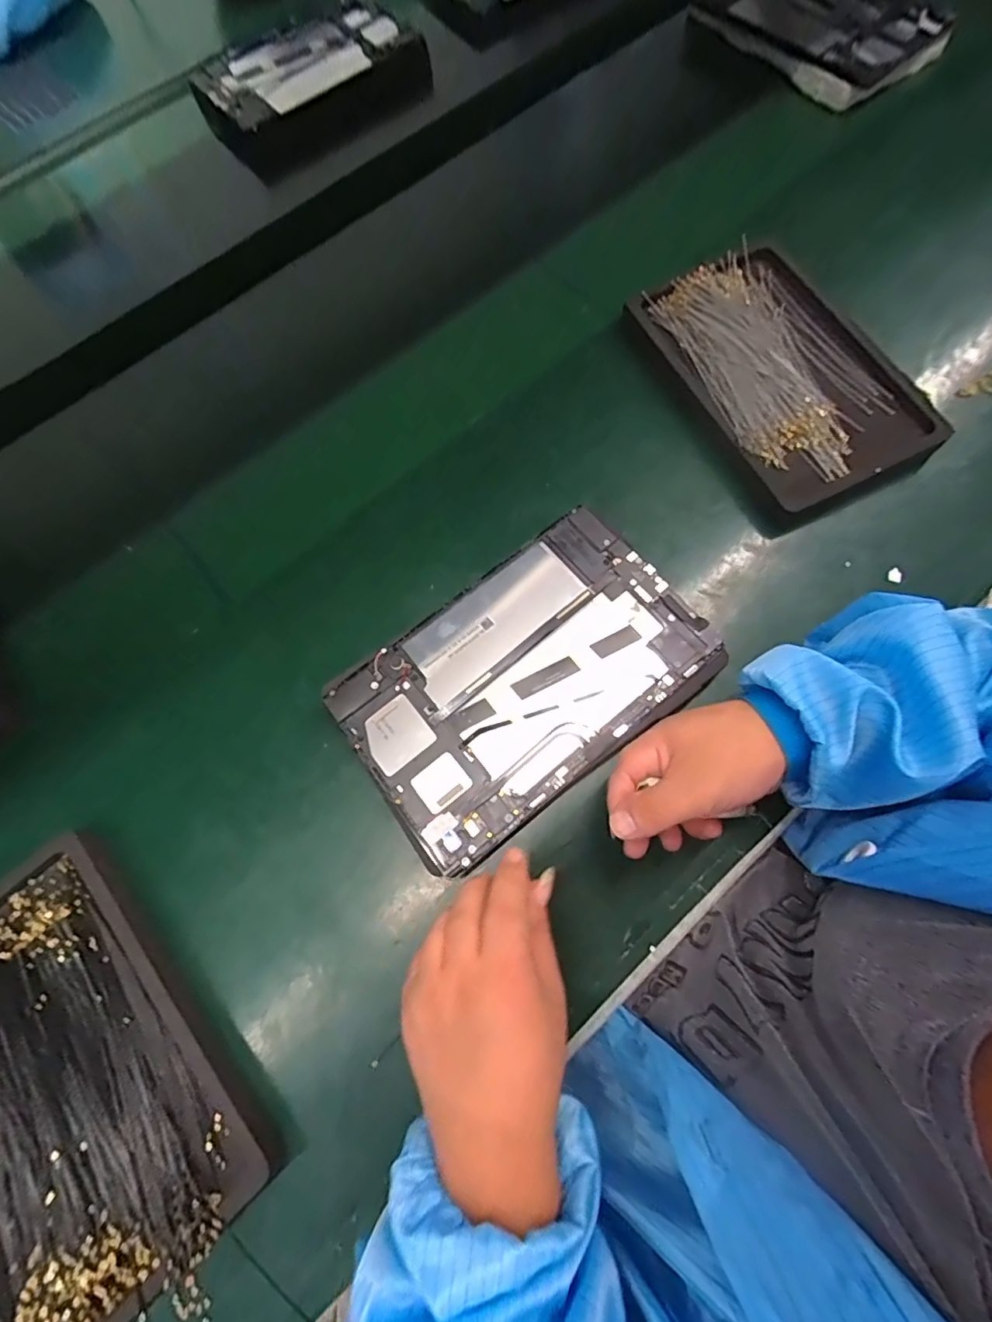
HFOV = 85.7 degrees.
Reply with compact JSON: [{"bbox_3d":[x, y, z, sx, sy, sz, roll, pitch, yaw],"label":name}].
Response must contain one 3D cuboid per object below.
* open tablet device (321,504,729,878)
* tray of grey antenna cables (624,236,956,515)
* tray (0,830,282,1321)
[{"bbox_3d":[0.019,0.010,0.367,0.238,0.007,0.154,-36,75,-8],"label":"open tablet device"},{"bbox_3d":[0.234,-0.240,0.444,0.143,0.031,0.252,-29,75,-6],"label":"tray of grey antenna cables"},{"bbox_3d":[-0.257,0.246,0.316,0.153,0.023,0.243,-42,77,-9],"label":"tray"}]

